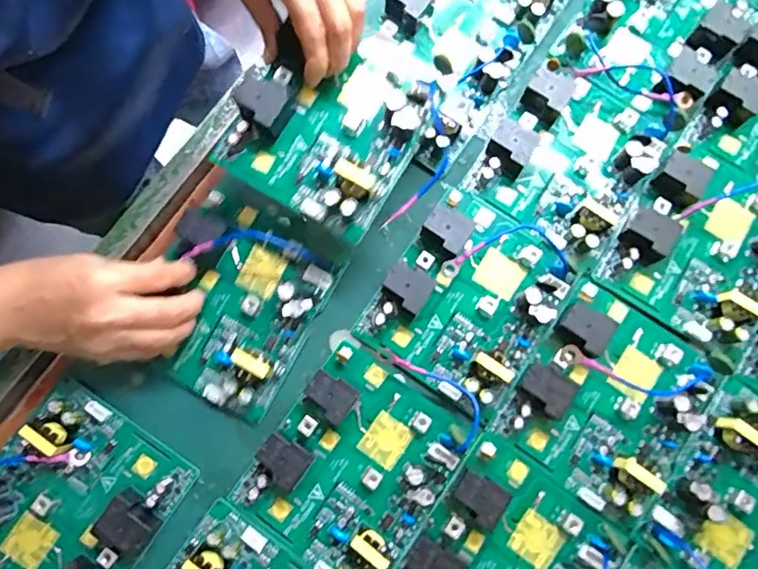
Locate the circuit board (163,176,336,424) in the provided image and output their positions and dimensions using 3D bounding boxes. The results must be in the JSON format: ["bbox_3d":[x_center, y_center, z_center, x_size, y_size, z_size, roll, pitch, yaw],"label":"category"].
[{"bbox_3d":[-0.102,0.011,0.345,0.113,0.025,0.129,30,81,5],"label":"circuit board"}]

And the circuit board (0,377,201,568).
[{"bbox_3d":[-0.203,0.143,0.316,0.115,0.025,0.127,35,82,6],"label":"circuit board"}]

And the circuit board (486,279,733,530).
[{"bbox_3d":[0.158,0.077,0.331,0.119,0.025,0.133,34,82,6],"label":"circuit board"}]

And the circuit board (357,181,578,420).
[{"bbox_3d":[0.065,0.007,0.346,0.107,0.022,0.131,34,82,6],"label":"circuit board"}]

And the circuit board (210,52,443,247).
[{"bbox_3d":[-0.032,-0.100,0.322,0.110,0.026,0.111,32,82,6],"label":"circuit board"}]

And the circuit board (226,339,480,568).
[{"bbox_3d":[-0.016,0.119,0.325,0.112,0.022,0.133,35,82,6],"label":"circuit board"}]

